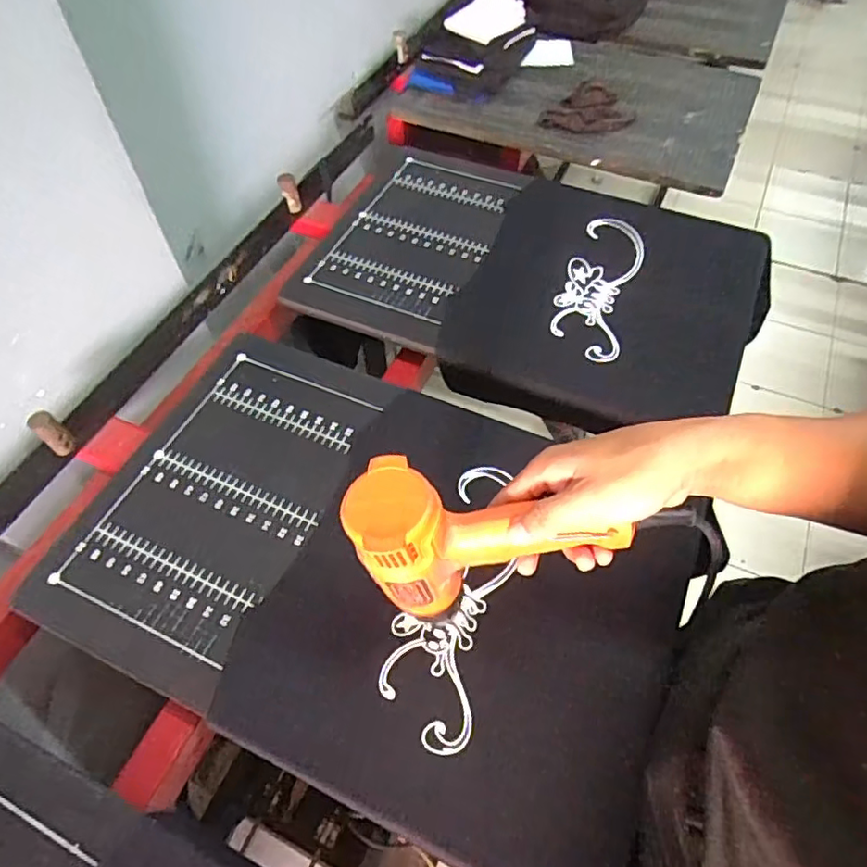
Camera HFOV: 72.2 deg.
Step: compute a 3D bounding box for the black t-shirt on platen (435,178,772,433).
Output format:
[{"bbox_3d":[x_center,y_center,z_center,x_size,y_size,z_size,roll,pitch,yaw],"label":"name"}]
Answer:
[{"bbox_3d":[0.246,-0.182,0.828,0.383,0.065,0.400,22,59,15],"label":"black t-shirt on platen"}]

